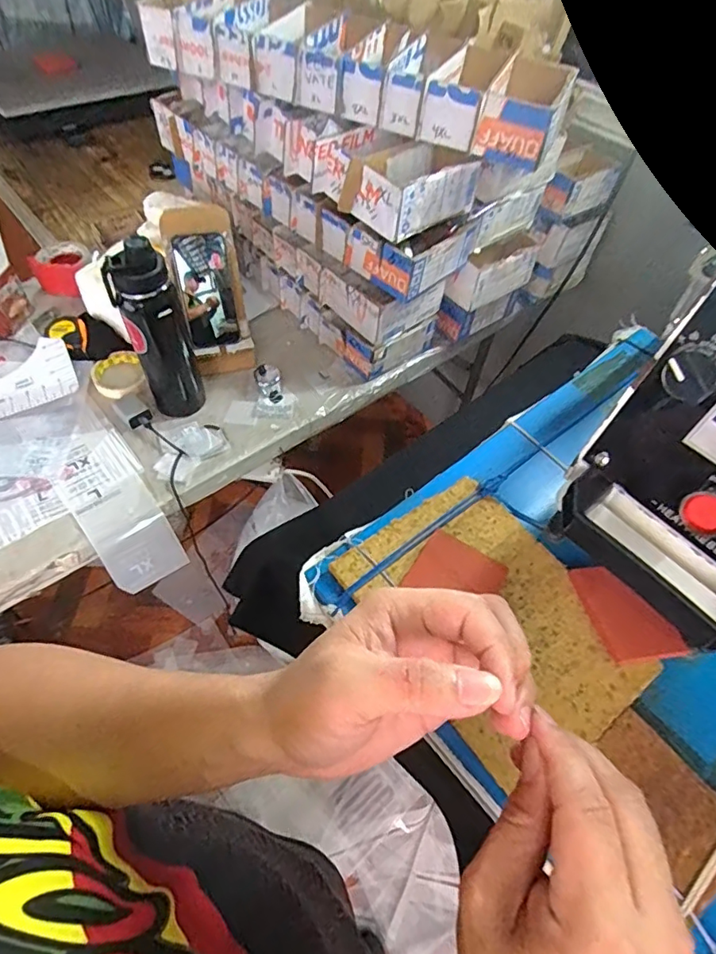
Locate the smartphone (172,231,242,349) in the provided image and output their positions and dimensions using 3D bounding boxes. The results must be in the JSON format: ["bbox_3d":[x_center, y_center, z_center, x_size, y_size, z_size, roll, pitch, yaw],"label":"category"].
[{"bbox_3d":[-0.231,-0.282,0.822,0.078,0.166,0.010,-13,39,-13],"label":"smartphone"}]

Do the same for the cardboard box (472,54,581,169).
[{"bbox_3d":[0.234,-0.505,0.737,0.094,0.080,0.209,23,55,11],"label":"cardboard box"}]

